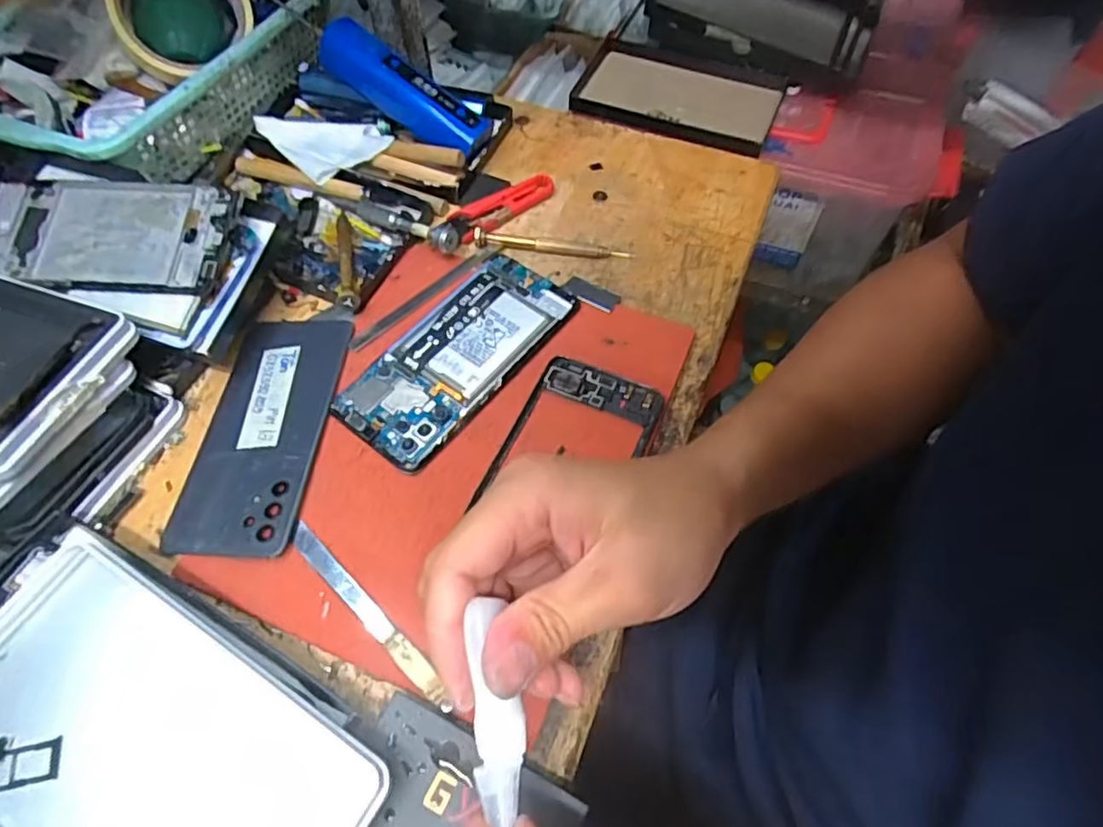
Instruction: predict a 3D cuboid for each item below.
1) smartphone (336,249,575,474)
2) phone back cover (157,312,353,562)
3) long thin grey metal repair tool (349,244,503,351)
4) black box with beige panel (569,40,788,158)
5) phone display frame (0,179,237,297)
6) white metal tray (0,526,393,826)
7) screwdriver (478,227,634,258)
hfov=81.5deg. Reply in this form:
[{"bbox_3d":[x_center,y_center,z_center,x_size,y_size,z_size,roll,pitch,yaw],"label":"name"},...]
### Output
[{"bbox_3d":[-0.057,-0.038,0.386,0.069,0.009,0.152,35,65,18],"label":"smartphone"},{"bbox_3d":[-0.168,0.007,0.375,0.072,0.010,0.157,5,60,3],"label":"phone back cover"},{"bbox_3d":[-0.081,-0.078,0.424,0.016,0.007,0.122,40,67,21],"label":"long thin grey metal repair tool"},{"bbox_3d":[0.113,-0.284,0.574,0.170,0.023,0.110,21,62,12],"label":"black box with beige panel"},{"bbox_3d":[-0.264,-0.106,0.376,0.143,0.005,0.073,2,72,1],"label":"phone display frame"},{"bbox_3d":[-0.166,0.134,0.256,0.190,0.018,0.109,27,63,14],"label":"white metal tray"},{"bbox_3d":[0.001,-0.117,0.444,0.109,0.012,0.013,7,60,4],"label":"screwdriver"}]

